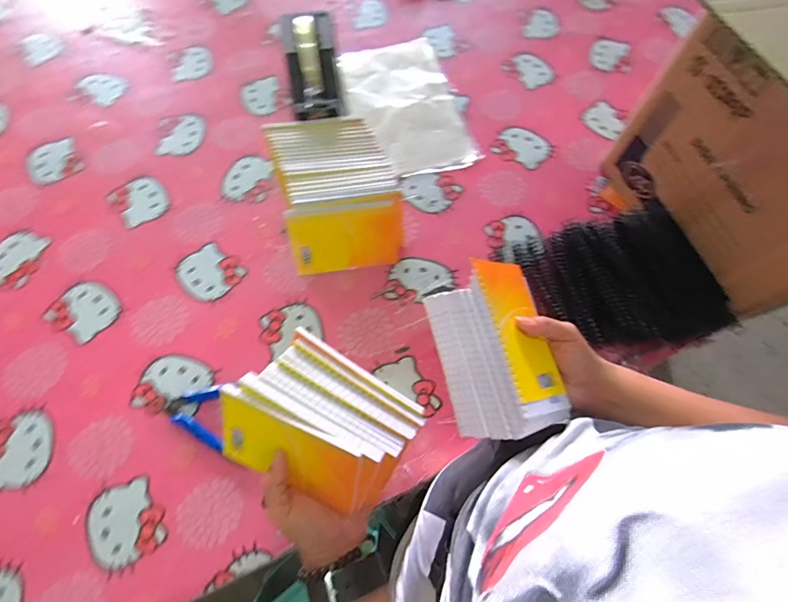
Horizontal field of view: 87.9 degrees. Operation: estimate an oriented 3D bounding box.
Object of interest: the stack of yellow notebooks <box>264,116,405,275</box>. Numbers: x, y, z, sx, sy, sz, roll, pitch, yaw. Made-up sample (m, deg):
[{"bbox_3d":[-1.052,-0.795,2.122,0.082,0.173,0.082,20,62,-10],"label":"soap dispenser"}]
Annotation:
[{"bbox_3d":[-0.072,-0.139,0.528,0.139,0.080,0.178,-13,67,-6],"label":"stack of yellow notebooks"}]

